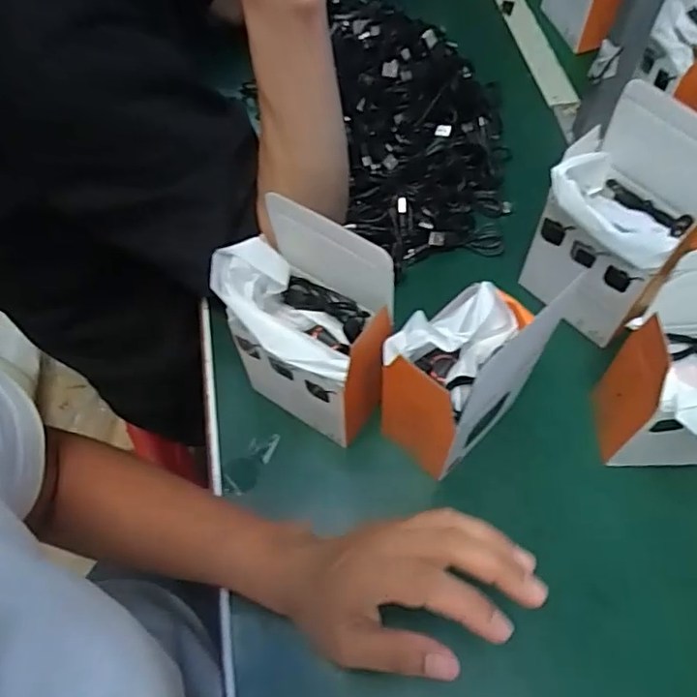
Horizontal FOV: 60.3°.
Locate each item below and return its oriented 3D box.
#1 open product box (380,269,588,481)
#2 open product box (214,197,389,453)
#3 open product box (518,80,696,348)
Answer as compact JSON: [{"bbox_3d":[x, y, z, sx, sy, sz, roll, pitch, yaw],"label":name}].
[{"bbox_3d":[0.072,0.023,0.422,0.106,0.165,0.071,-37,65,-17],"label":"open product box"},{"bbox_3d":[-0.024,-0.007,0.430,0.102,0.188,0.066,28,65,17],"label":"open product box"},{"bbox_3d":[0.202,-0.090,0.466,0.079,0.170,0.094,-37,65,-18],"label":"open product box"}]

